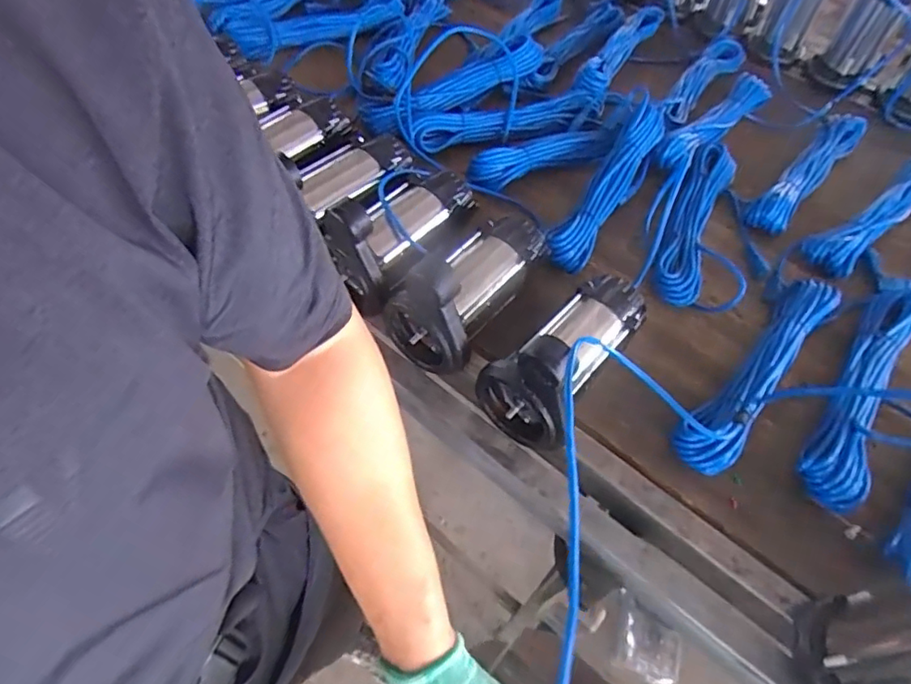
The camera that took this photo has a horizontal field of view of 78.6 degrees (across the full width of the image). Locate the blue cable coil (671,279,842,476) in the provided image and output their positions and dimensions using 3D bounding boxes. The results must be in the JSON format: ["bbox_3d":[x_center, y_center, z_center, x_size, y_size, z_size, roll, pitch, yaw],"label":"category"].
[{"bbox_3d":[0.394,0.034,0.714,0.071,0.053,0.343,39,62,21],"label":"blue cable coil"}]

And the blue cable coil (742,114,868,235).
[{"bbox_3d":[0.584,-0.282,0.927,0.062,0.066,0.330,38,62,20],"label":"blue cable coil"}]

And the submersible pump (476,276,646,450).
[{"bbox_3d":[0.134,-0.005,0.662,0.116,0.164,0.223,32,60,17],"label":"submersible pump"}]

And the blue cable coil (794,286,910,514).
[{"bbox_3d":[0.518,0.055,0.697,0.084,0.058,0.352,36,61,19],"label":"blue cable coil"}]

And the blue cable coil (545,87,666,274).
[{"bbox_3d":[0.238,-0.249,0.859,0.074,0.093,0.356,27,58,14],"label":"blue cable coil"}]

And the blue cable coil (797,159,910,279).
[{"bbox_3d":[0.684,-0.208,0.890,0.345,0.053,0.074,-31,63,-22],"label":"blue cable coil"}]

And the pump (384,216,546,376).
[{"bbox_3d":[0.016,-0.087,0.708,0.109,0.163,0.220,30,59,15],"label":"pump"}]

